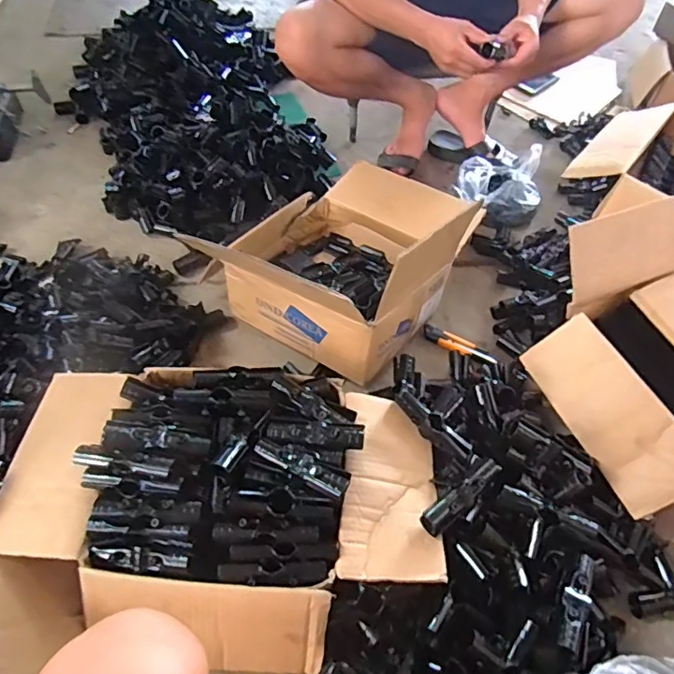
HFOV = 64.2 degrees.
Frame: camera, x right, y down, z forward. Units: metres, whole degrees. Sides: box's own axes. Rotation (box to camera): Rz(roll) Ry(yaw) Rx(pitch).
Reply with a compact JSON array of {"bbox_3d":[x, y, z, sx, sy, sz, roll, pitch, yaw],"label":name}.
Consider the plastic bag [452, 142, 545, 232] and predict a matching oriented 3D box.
[{"bbox_3d":[0.384,-0.368,1.246,0.191,0.127,0.170,31,57,19],"label":"plastic bag"}]

